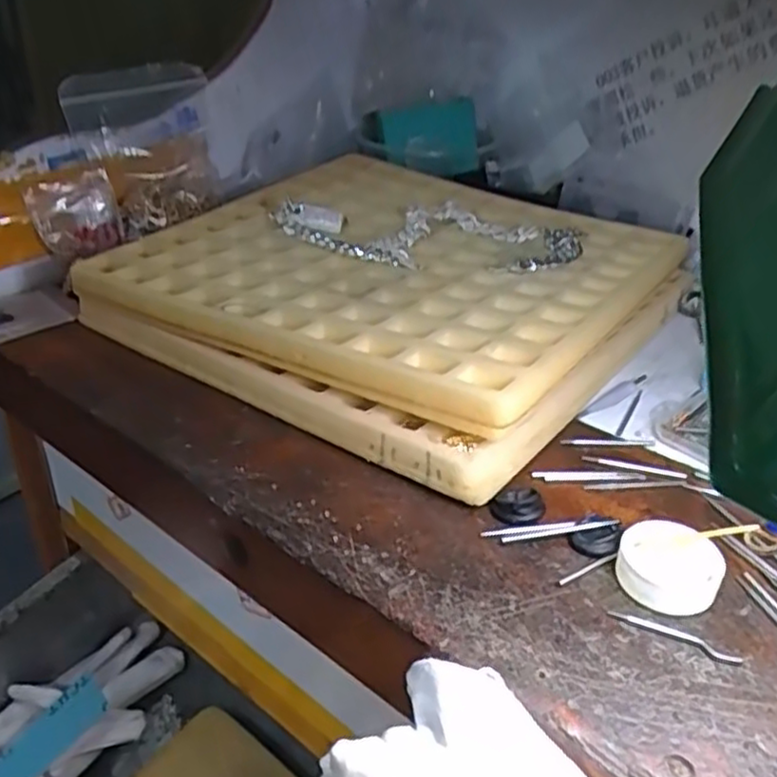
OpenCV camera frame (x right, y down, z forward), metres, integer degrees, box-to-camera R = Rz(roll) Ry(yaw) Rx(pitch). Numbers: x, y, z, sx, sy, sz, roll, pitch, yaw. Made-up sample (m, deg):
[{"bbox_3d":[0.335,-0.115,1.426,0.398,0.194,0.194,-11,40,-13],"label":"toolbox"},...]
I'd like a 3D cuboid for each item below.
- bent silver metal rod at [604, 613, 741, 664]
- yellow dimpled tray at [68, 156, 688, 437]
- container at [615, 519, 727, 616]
[{"bbox_3d":[0.089,0.075,0.225,0.039,0.004,0.005,18,34,24],"label":"bent silver metal rod"},{"bbox_3d":[0.010,-0.062,0.411,0.258,0.044,0.254,21,35,28],"label":"yellow dimpled tray"},{"bbox_3d":[0.093,0.059,0.242,0.032,0.014,0.032,2,30,-1],"label":"container"}]

